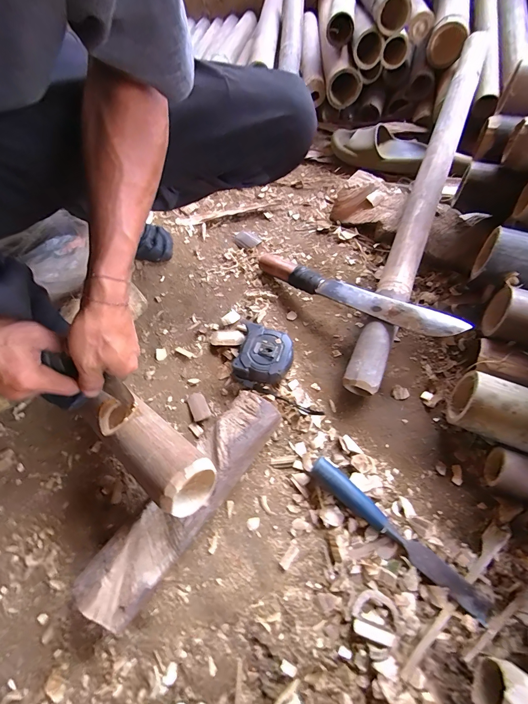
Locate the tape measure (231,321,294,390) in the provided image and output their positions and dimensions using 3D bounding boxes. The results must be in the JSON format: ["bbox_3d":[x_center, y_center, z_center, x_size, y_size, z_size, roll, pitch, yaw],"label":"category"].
[{"bbox_3d":[0.000,0.006,0.473,0.082,0.042,0.091,8,59,8],"label":"tape measure"}]

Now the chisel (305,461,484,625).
[{"bbox_3d":[0.147,0.201,0.347,0.220,0.034,0.024,36,66,22],"label":"chisel"}]

